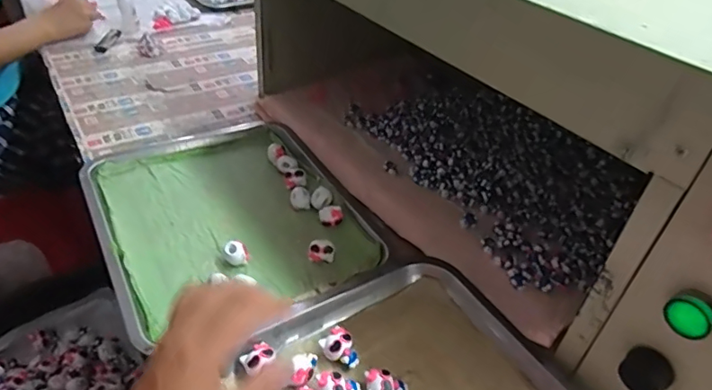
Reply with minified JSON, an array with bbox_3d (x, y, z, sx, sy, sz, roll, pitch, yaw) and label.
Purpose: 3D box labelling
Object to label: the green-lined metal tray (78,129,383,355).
[{"bbox_3d":[-0.142,0.014,0.561,0.254,0.026,0.317,-20,45,-25],"label":"green-lined metal tray"}]

